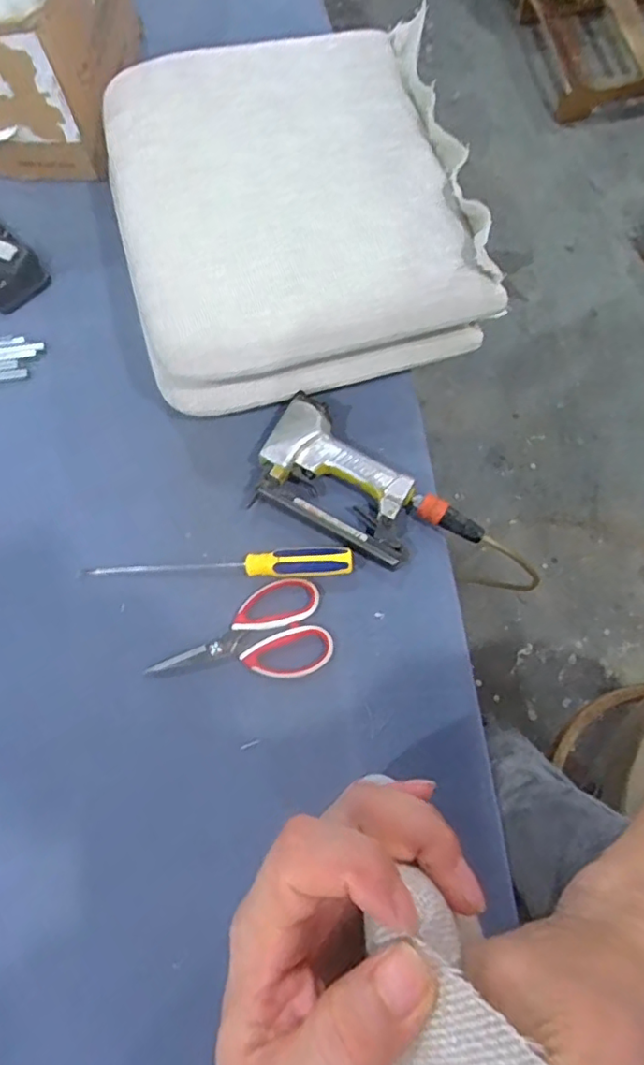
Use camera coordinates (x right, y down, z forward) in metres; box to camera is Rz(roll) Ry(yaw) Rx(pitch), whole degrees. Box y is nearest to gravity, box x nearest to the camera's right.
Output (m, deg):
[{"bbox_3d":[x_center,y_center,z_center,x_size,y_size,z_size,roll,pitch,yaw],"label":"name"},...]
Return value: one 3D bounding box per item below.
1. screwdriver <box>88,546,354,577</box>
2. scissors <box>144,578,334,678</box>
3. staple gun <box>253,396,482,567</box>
[{"bbox_3d":[-0.110,0.033,0.621,0.284,0.024,0.032,0,72,1],"label":"screwdriver"},{"bbox_3d":[-0.084,0.115,0.606,0.181,0.009,0.096,-16,72,-4],"label":"scissors"},{"bbox_3d":[0.054,-0.044,0.637,0.251,0.040,0.133,26,74,9],"label":"staple gun"}]

